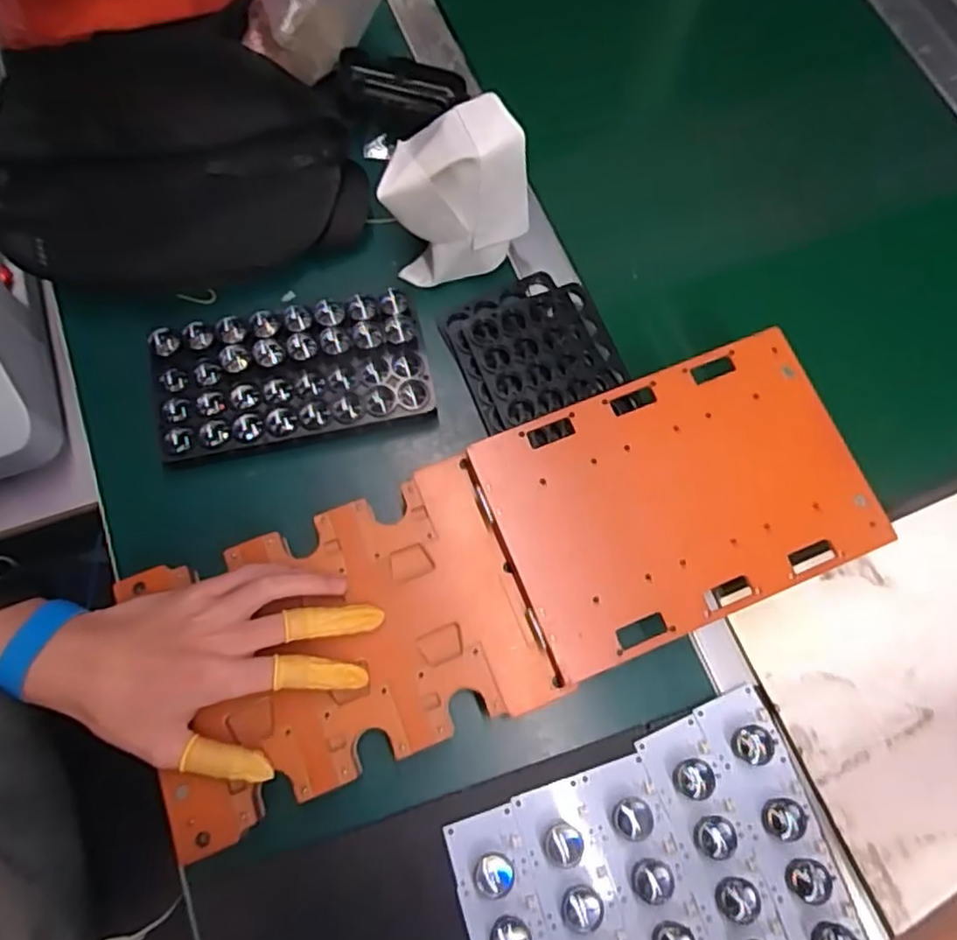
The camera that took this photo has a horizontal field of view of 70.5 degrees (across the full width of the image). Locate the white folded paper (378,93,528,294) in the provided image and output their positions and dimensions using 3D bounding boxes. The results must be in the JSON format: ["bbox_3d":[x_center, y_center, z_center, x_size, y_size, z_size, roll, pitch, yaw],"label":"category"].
[{"bbox_3d":[-0.022,-0.199,0.494,0.095,0.111,0.078,-25,74,-10],"label":"white folded paper"}]

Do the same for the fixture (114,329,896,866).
[{"bbox_3d":[0.021,0.060,0.426,0.453,0.023,0.172,-26,74,-5],"label":"fixture"}]

